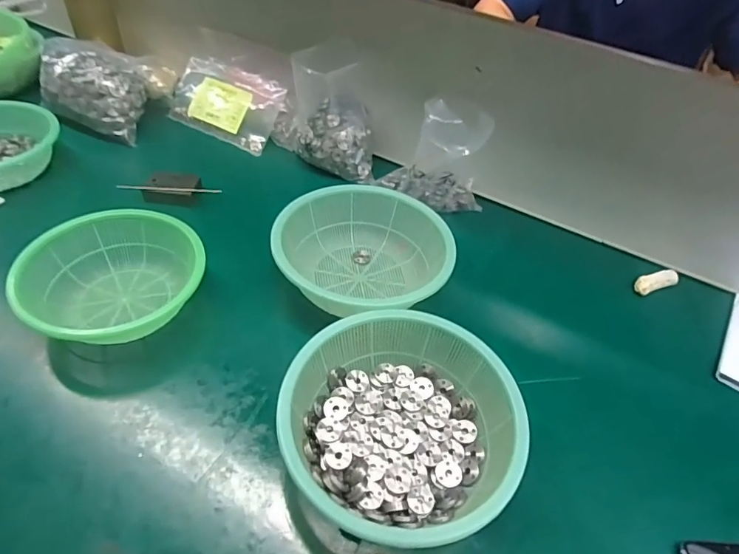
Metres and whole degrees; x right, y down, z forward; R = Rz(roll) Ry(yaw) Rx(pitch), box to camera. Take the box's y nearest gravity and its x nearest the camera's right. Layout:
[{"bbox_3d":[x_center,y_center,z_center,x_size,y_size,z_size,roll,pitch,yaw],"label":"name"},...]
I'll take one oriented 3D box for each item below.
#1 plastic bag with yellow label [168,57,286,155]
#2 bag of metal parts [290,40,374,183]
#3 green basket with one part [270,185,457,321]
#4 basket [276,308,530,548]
[{"bbox_3d":[-0.217,-0.264,0.715,0.177,0.035,0.108,25,93,15],"label":"plastic bag with yellow label"},{"bbox_3d":[-0.048,-0.211,0.630,0.114,0.140,0.073,5,46,-3],"label":"bag of metal parts"},{"bbox_3d":[-0.008,-0.023,0.511,0.186,0.062,0.172,-4,47,-12],"label":"green basket with one part"},{"bbox_3d":[0.025,0.119,0.382,0.187,0.065,0.189,-14,49,-20],"label":"basket"}]

